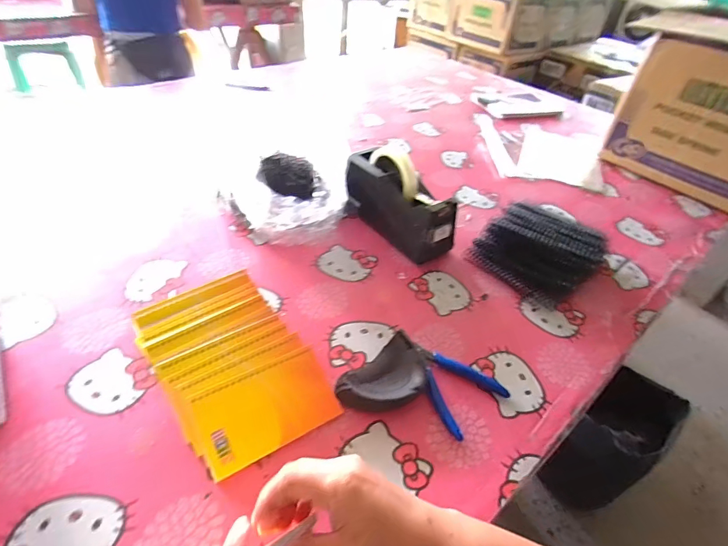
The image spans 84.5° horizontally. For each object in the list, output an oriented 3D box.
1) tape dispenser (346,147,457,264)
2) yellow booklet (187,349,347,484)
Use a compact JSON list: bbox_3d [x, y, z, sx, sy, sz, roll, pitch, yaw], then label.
[{"bbox_3d":[0.053,-0.114,0.620,0.068,0.120,0.191,-28,53,-32],"label":"tape dispenser"},{"bbox_3d":[-0.093,0.132,0.397,0.130,0.004,0.078,-21,74,-27],"label":"yellow booklet"}]

